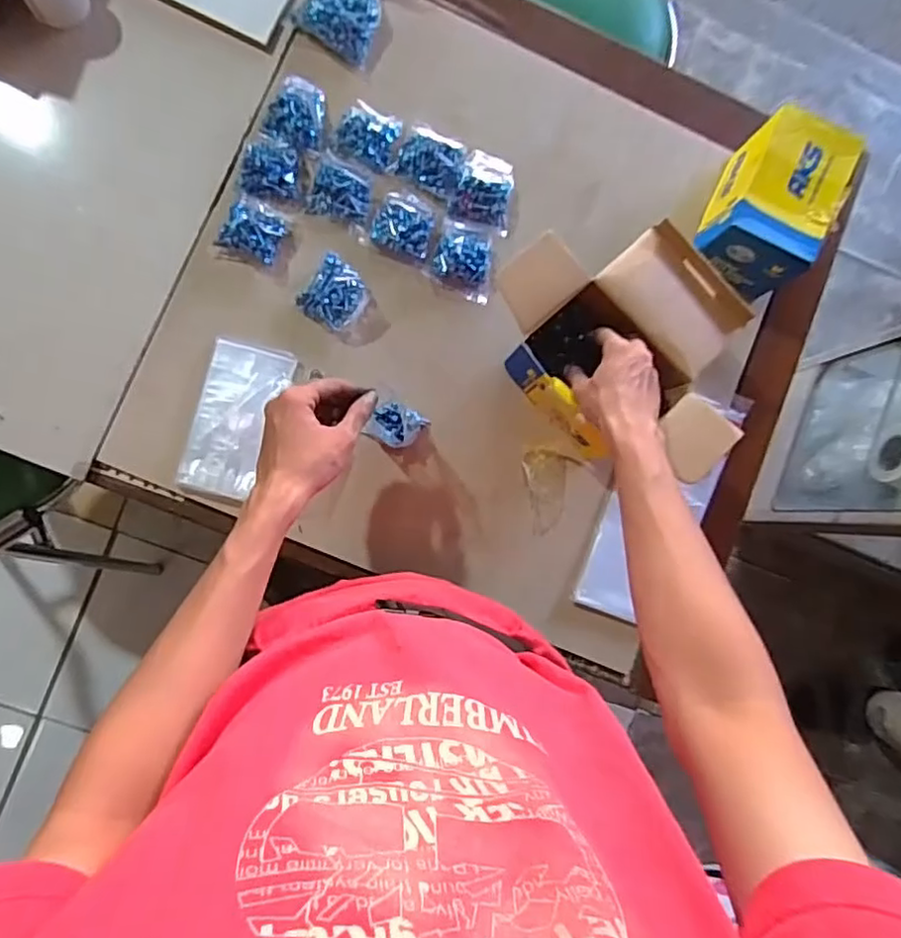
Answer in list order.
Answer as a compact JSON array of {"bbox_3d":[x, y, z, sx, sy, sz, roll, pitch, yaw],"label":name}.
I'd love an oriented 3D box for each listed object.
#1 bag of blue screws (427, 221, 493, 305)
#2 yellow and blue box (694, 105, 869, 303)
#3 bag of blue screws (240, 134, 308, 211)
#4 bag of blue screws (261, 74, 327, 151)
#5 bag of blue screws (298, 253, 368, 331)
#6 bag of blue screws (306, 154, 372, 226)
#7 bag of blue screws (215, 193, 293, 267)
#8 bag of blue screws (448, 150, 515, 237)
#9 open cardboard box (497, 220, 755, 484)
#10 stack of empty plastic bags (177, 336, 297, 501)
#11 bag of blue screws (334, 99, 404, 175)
[{"bbox_3d":[0.016,-0.222,0.681,0.067,0.027,0.075,18,85,-6],"label":"bag of blue screws"},{"bbox_3d":[0.341,-0.280,0.686,0.104,0.099,0.165,28,84,-5],"label":"yellow and blue box"},{"bbox_3d":[-0.182,-0.305,0.664,0.065,0.014,0.062,15,86,-6],"label":"bag of blue screws"},{"bbox_3d":[-0.159,-0.371,0.668,0.060,0.015,0.077,10,86,-6],"label":"bag of blue screws"},{"bbox_3d":[-0.119,-0.179,0.664,0.060,0.024,0.061,40,83,-3],"label":"bag of blue screws"},{"bbox_3d":[-0.113,-0.291,0.668,0.061,0.021,0.056,12,86,-6],"label":"bag of blue screws"},{"bbox_3d":[-0.201,-0.246,0.657,0.060,0.020,0.058,23,85,-5],"label":"bag of blue screws"},{"bbox_3d":[0.038,-0.300,0.689,0.063,0.022,0.081,15,85,-6],"label":"bag of blue screws"},{"bbox_3d":[0.178,-0.124,0.639,0.196,0.106,0.252,-40,92,-7],"label":"open cardboard box"},{"bbox_3d":[-0.217,-0.051,0.650,0.081,0.022,0.157,14,86,-6],"label":"stack of empty plastic bags"},{"bbox_3d":[-0.083,-0.351,0.676,0.065,0.017,0.057,18,85,-6],"label":"bag of blue screws"}]

